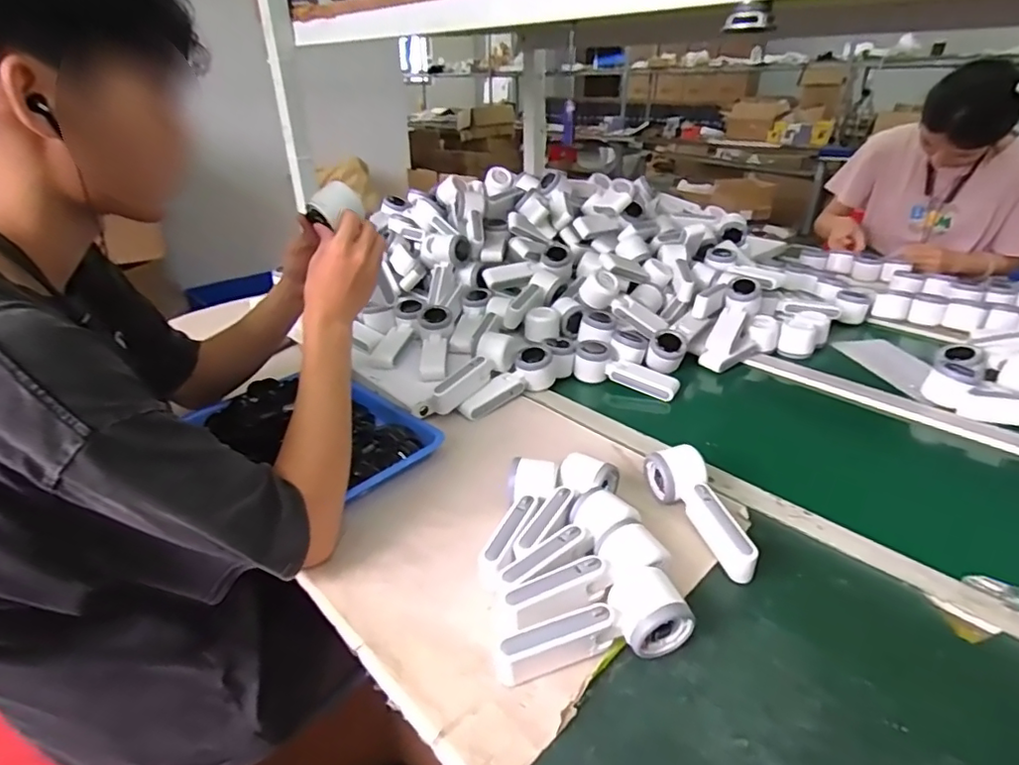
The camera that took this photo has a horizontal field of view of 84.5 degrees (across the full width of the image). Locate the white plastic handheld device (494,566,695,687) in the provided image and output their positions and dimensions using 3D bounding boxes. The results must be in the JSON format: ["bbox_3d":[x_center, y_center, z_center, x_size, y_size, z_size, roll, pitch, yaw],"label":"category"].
[{"bbox_3d":[0.068,0.212,0.474,0.161,0.051,0.057,-13,30,-18],"label":"white plastic handheld device"}]

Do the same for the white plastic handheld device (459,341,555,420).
[{"bbox_3d":[0.002,0.006,0.844,0.171,0.048,0.056,-36,41,-25],"label":"white plastic handheld device"}]

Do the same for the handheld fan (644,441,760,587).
[{"bbox_3d":[0.206,0.135,0.596,0.060,0.057,0.163,-8,29,-10],"label":"handheld fan"}]

